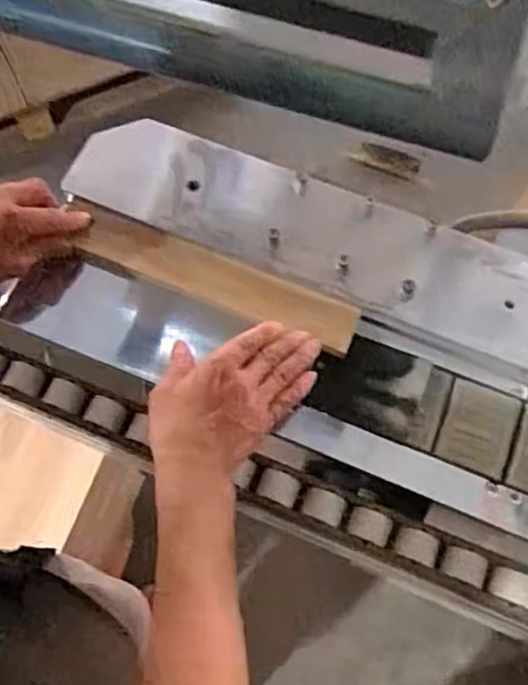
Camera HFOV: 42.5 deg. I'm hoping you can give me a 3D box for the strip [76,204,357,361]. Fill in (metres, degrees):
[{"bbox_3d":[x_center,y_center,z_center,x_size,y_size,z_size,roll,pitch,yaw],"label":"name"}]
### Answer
[{"bbox_3d":[-0.045,-0.058,0.639,0.269,0.017,0.048,21,69,6],"label":"strip"}]

